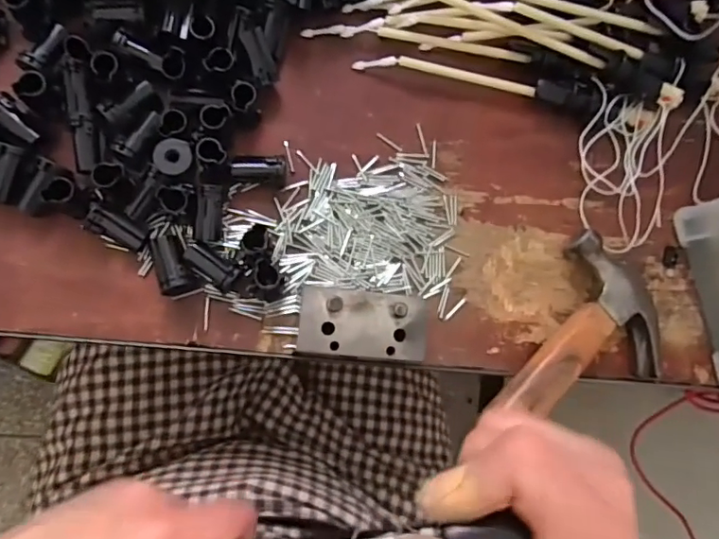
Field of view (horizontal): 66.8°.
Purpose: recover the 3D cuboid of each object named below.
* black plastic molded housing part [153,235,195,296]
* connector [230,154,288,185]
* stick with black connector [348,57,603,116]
[{"bbox_3d":[-0.116,-0.003,0.339,0.019,0.011,0.040,-14,74,-10],"label":"black plastic molded housing part"},{"bbox_3d":[-0.066,-0.065,0.357,0.036,0.020,0.016,3,85,-9],"label":"connector"},{"bbox_3d":[0.086,-0.134,0.384,0.175,0.015,0.018,8,84,-9],"label":"stick with black connector"}]

